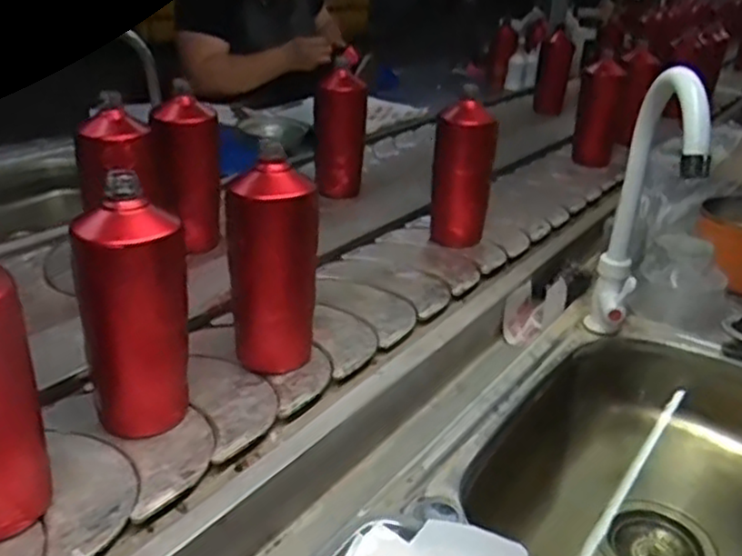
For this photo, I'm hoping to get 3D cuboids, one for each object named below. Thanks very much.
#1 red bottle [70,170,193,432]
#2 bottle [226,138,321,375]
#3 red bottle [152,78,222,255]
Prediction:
[{"bbox_3d":[-0.191,0.034,0.573,0.063,0.205,0.072,18,31,27],"label":"red bottle"},{"bbox_3d":[-0.091,-0.013,0.671,0.082,0.203,0.078,1,27,-4],"label":"bottle"},{"bbox_3d":[-0.229,-0.133,0.898,0.074,0.196,0.067,-4,26,-12],"label":"red bottle"}]

